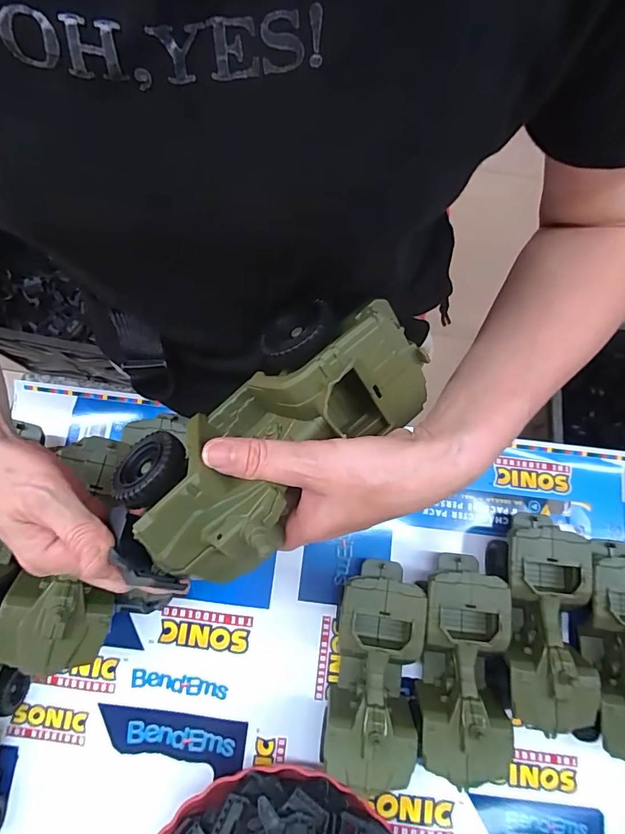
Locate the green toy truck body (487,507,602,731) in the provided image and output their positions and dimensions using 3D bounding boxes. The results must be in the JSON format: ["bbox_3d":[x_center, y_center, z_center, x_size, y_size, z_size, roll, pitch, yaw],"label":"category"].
[{"bbox_3d":[0.222,0.192,0.430,0.085,0.069,0.190,9,76,1],"label":"green toy truck body"}]

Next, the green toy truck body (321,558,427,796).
[{"bbox_3d":[0.059,0.236,0.427,0.079,0.080,0.181,8,76,1],"label":"green toy truck body"}]

